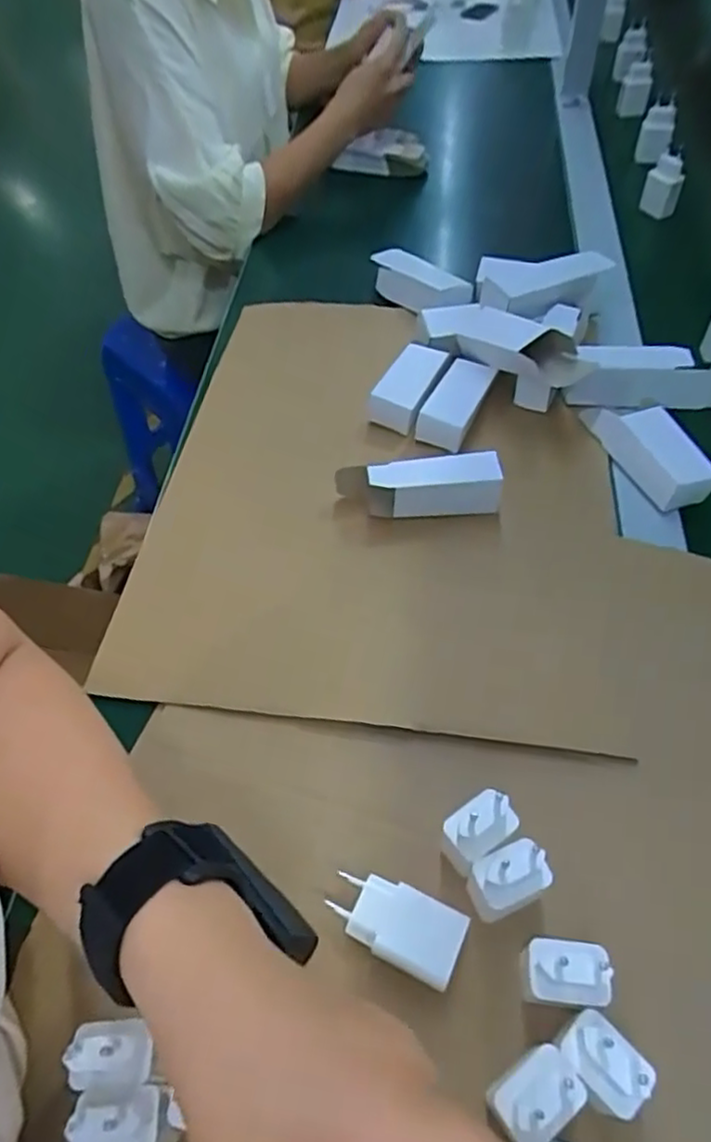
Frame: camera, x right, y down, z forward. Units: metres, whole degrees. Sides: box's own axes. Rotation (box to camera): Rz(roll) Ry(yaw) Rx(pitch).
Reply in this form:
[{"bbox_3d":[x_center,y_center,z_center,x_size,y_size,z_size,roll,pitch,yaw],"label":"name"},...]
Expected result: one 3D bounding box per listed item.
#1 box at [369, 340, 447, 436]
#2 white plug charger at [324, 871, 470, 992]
[{"bbox_3d":[0.049,-0.177,0.657,0.048,0.031,0.089,19,58,18],"label":"box"},{"bbox_3d":[0.023,0.204,0.393,0.076,0.025,0.039,20,58,18],"label":"white plug charger"}]

